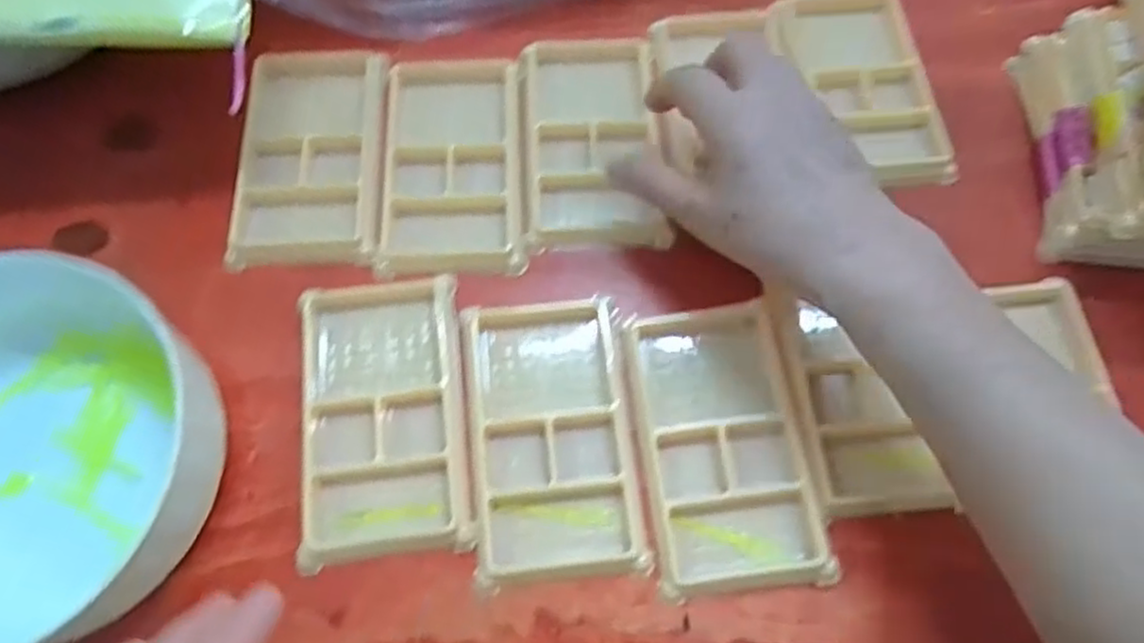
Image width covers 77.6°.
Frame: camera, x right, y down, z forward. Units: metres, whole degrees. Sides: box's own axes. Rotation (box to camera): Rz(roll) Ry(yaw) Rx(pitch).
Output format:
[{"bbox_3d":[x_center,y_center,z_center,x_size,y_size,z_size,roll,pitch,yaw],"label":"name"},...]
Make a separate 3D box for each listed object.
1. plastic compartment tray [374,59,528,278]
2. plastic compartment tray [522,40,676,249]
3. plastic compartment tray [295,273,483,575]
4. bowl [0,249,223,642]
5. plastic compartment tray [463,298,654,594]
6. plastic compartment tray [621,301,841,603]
[{"bbox_3d":[-0.068,-0.096,0.403,0.076,0.011,0.147,-3,69,-2],"label":"plastic compartment tray"},{"bbox_3d":[0.012,-0.107,0.407,0.079,0.008,0.136,-2,69,-2],"label":"plastic compartment tray"},{"bbox_3d":[-0.092,0.042,0.345,0.076,0.009,0.134,-7,69,-4],"label":"plastic compartment tray"},{"bbox_3d":[-0.234,0.062,0.307,0.162,0.064,0.145,38,73,13],"label":"bowl"},{"bbox_3d":[-0.010,0.055,0.349,0.075,0.020,0.133,-5,69,-3],"label":"plastic compartment tray"},{"bbox_3d":[0.073,0.057,0.341,0.076,0.010,0.135,-6,69,-3],"label":"plastic compartment tray"}]

